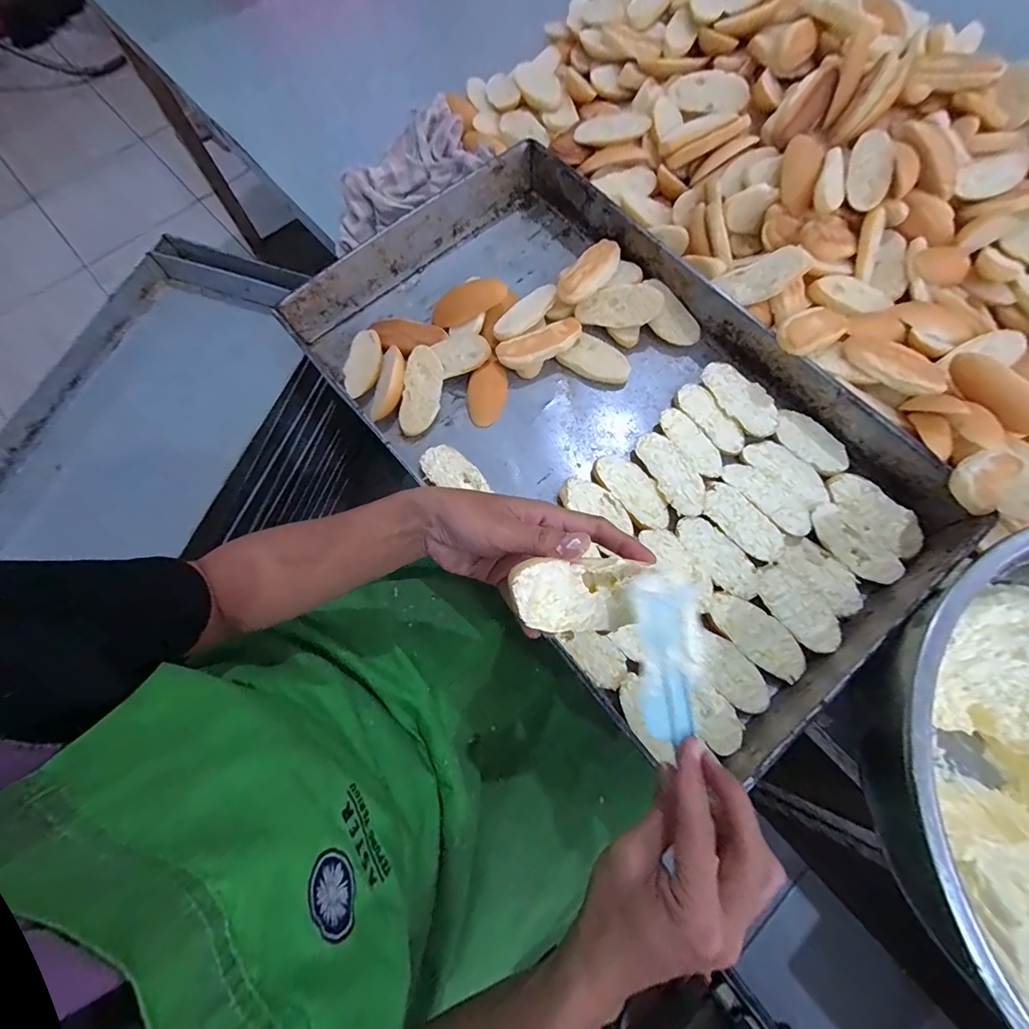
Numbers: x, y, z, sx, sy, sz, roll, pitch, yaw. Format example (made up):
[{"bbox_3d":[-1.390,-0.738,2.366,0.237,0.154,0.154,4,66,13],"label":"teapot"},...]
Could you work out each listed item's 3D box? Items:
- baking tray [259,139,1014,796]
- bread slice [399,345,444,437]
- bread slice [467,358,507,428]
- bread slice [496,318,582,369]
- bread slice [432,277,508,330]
[{"bbox_3d":[0.081,-0.098,0.461,0.362,0.066,0.617,-39,75,-10],"label":"baking tray"},{"bbox_3d":[-0.100,-0.132,0.491,0.039,0.011,0.094,9,89,5],"label":"bread slice"},{"bbox_3d":[-0.030,-0.133,0.498,0.040,0.020,0.071,11,72,6],"label":"bread slice"},{"bbox_3d":[0.028,-0.185,0.493,0.093,0.014,0.033,-25,73,-6],"label":"bread slice"},{"bbox_3d":[-0.054,-0.241,0.512,0.089,0.024,0.036,-19,71,16],"label":"bread slice"}]

